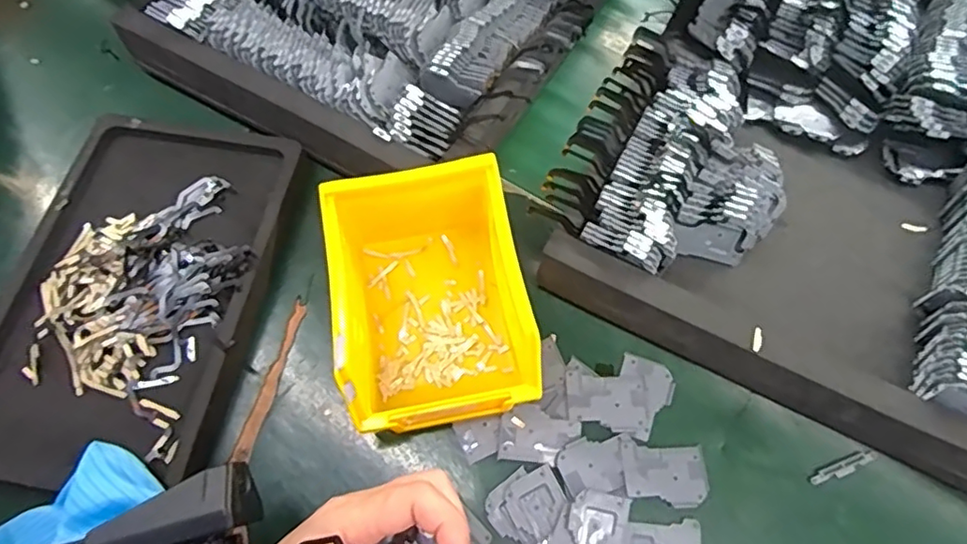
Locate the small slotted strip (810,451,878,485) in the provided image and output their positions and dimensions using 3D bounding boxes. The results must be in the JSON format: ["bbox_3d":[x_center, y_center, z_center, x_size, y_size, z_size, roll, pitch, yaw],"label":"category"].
[{"bbox_3d":[0.207,0.113,0.342,0.040,0.004,0.008,-23,66,-2],"label":"small slotted strip"}]

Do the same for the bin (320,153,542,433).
[{"bbox_3d":[-0.031,0.017,0.348,0.101,0.077,0.130,-9,64,-3],"label":"bin"}]

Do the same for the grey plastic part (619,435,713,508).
[{"bbox_3d":[0.104,0.115,0.341,0.048,0.004,0.033,5,64,4],"label":"grey plastic part"}]

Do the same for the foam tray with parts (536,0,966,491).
[{"bbox_3d":[0.249,-0.095,0.411,0.308,0.061,0.392,26,67,13],"label":"foam tray with parts"}]

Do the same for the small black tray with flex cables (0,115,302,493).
[{"bbox_3d":[-0.228,0.010,0.384,0.170,0.027,0.238,8,65,5],"label":"small black tray with flex cables"}]

